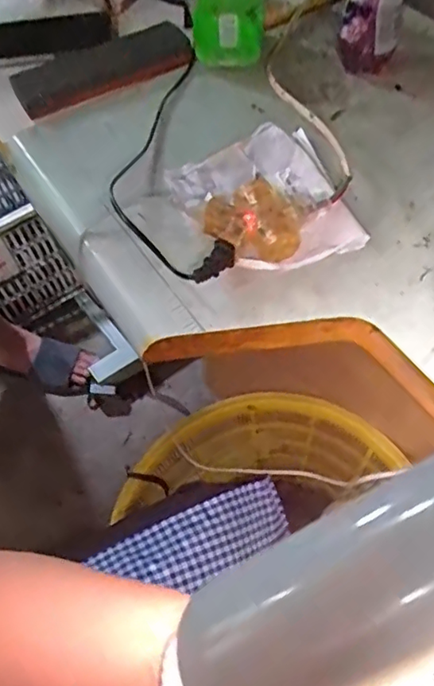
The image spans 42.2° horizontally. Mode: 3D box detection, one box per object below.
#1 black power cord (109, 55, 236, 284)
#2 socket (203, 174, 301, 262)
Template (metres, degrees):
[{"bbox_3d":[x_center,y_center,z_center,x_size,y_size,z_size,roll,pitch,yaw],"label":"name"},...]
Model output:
[{"bbox_3d":[-0.053,-0.182,0.533,0.098,0.031,0.321,-7,57,-4],"label":"black power cord"},{"bbox_3d":[0.029,-0.103,0.474,0.079,0.031,0.062,0,57,1],"label":"socket"}]

